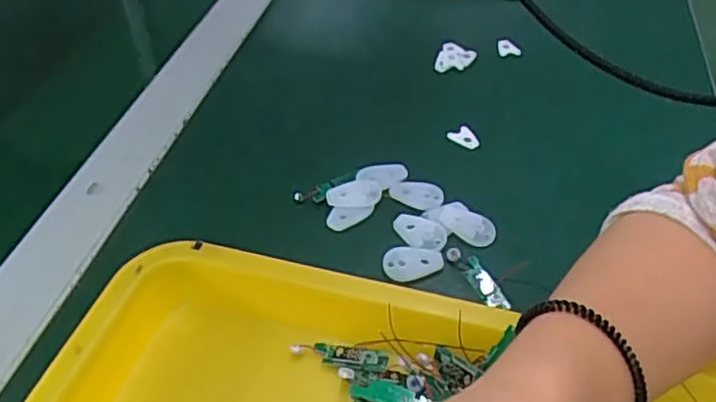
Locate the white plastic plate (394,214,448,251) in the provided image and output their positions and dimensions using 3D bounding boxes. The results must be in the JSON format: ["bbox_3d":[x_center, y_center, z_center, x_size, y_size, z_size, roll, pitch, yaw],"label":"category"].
[{"bbox_3d":[0.039,0.019,0.405,0.035,0.004,0.019,31,51,29],"label":"white plastic plate"}]

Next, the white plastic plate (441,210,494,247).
[{"bbox_3d":[0.069,0.016,0.409,0.035,0.005,0.021,20,47,20],"label":"white plastic plate"}]

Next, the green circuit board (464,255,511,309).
[{"bbox_3d":[0.075,0.050,0.384,0.012,0.008,0.040,-17,46,-18],"label":"green circuit board"}]

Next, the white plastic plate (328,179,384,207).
[{"bbox_3d":[-0.003,-0.005,0.427,0.035,0.005,0.022,-8,51,-5],"label":"white plastic plate"}]

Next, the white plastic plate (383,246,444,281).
[{"bbox_3d":[0.034,0.035,0.390,0.036,0.006,0.020,-12,45,-13],"label":"white plastic plate"}]

